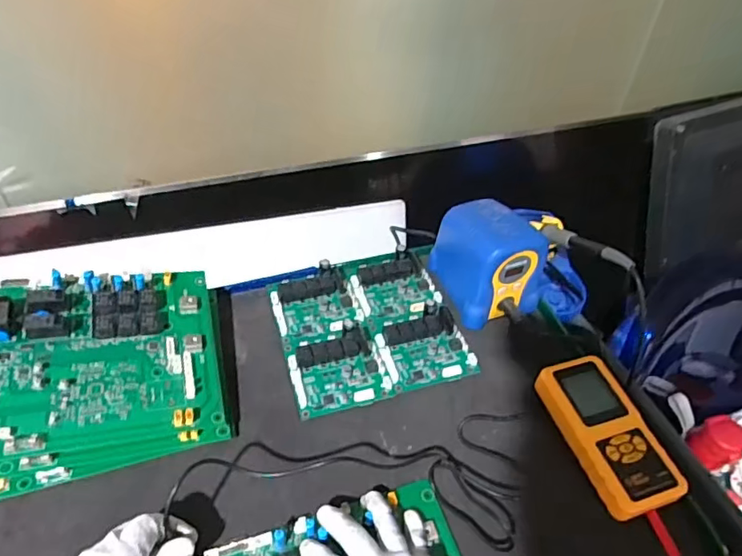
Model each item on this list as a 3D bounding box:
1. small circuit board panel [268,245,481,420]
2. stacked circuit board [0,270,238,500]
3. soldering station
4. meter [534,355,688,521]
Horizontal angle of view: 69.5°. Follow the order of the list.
[{"bbox_3d":[-0.002,0.047,0.583,0.190,0.020,0.176,-13,48,-13],"label":"small circuit board panel"},{"bbox_3d":[-0.245,0.077,0.490,0.204,0.098,0.171,-12,48,-12],"label":"stacked circuit board"},{"bbox_3d":[0.127,-0.023,0.592,0.087,0.104,0.109,-15,49,-14],"label":"soldering station"},{"bbox_3d":[0.216,0.140,0.489,0.071,0.031,0.141,-13,48,-13],"label":"meter"}]

